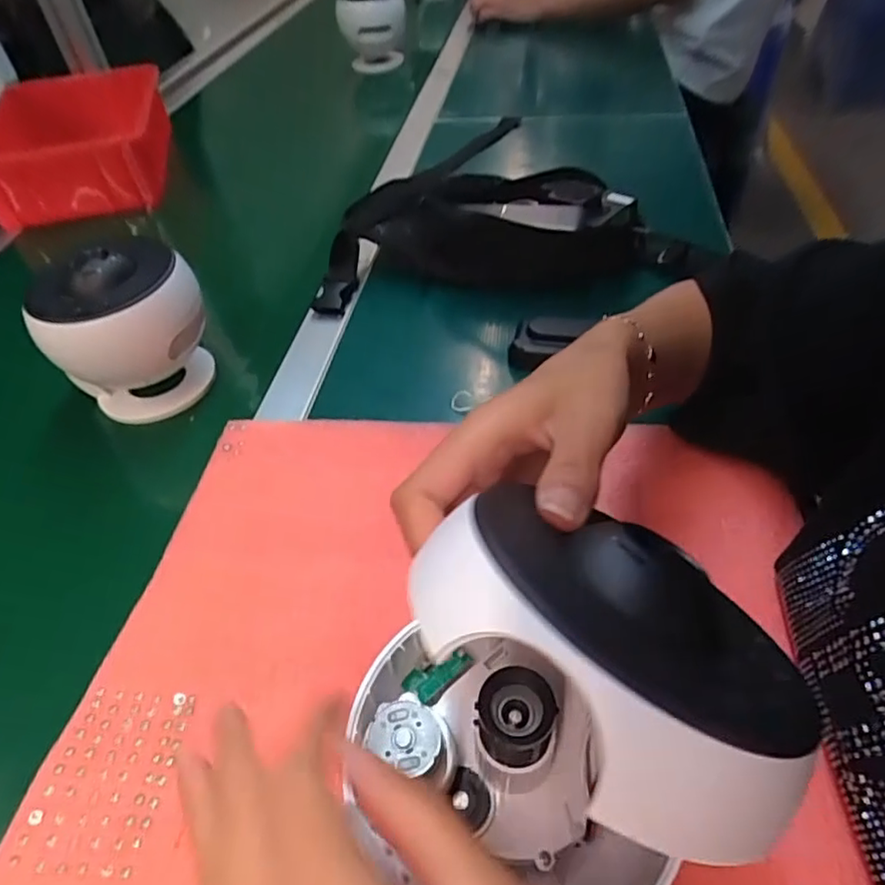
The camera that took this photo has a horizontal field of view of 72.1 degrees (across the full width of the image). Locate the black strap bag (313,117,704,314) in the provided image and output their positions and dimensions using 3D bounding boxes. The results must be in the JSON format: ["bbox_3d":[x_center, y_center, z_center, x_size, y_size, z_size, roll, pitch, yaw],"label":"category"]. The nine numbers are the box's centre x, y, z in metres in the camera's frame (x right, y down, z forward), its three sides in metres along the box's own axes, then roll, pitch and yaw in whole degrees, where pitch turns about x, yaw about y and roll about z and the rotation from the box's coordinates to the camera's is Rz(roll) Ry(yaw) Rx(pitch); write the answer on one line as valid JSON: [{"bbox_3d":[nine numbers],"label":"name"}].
[{"bbox_3d":[0.057,-0.202,0.576,0.338,0.063,0.150,-2,47,2],"label":"black strap bag"}]

